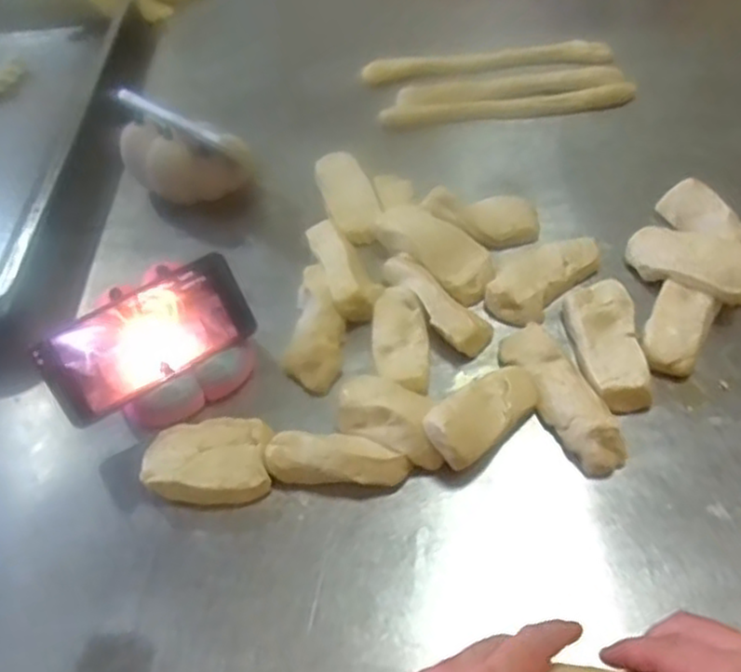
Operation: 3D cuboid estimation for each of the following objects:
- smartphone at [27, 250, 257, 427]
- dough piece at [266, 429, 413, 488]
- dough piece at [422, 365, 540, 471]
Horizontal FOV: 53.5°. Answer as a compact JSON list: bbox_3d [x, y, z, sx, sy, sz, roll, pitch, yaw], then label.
[{"bbox_3d":[-0.180,0.003,0.599,0.165,0.077,0.016,-31,19,-16],"label":"smartphone"},{"bbox_3d":[-0.025,0.094,0.563,0.107,0.030,0.037,6,52,9],"label":"dough piece"},{"bbox_3d":[0.089,0.057,0.566,0.106,0.024,0.046,-30,54,-35],"label":"dough piece"}]

